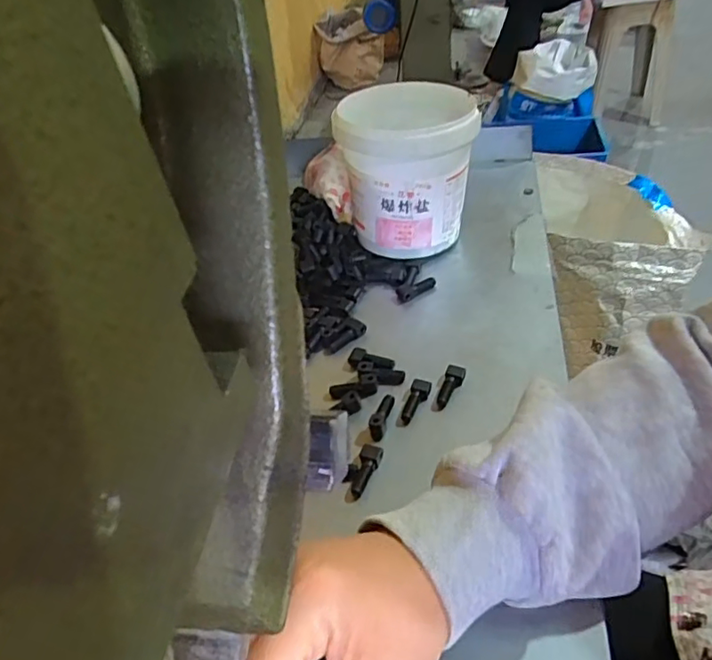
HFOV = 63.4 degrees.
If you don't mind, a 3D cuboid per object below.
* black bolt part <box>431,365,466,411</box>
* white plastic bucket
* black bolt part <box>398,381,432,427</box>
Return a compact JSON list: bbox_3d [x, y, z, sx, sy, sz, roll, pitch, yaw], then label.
[{"bbox_3d":[0.068,0.042,0.421,0.013,0.011,0.040,16,47,18],"label":"black bolt part"},{"bbox_3d":[0.049,-0.150,0.541,0.119,0.126,0.127,0,44,9],"label":"white plastic bucket"},{"bbox_3d":[0.042,0.051,0.413,0.013,0.009,0.038,18,48,20],"label":"black bolt part"}]

